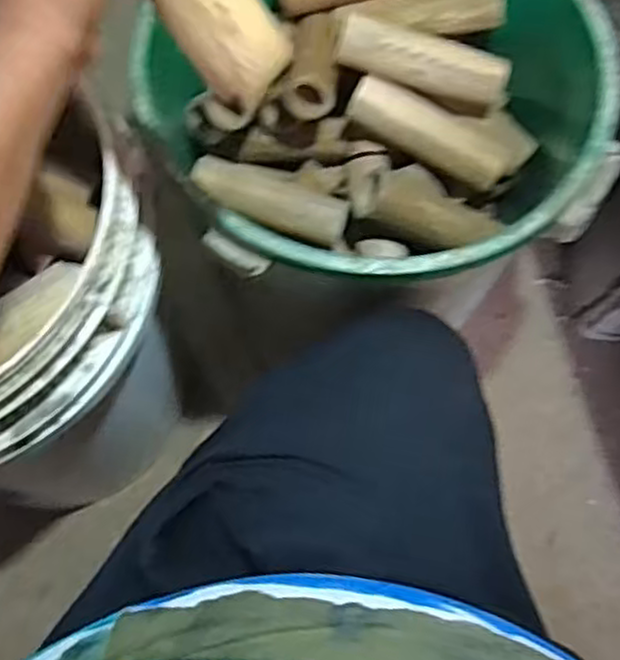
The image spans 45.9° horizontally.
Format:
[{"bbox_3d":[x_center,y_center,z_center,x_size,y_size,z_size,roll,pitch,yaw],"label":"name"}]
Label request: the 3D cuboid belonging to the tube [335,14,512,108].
[{"bbox_3d":[0.119,-0.286,0.771,0.180,0.047,0.054,12,69,1],"label":"tube"}]

